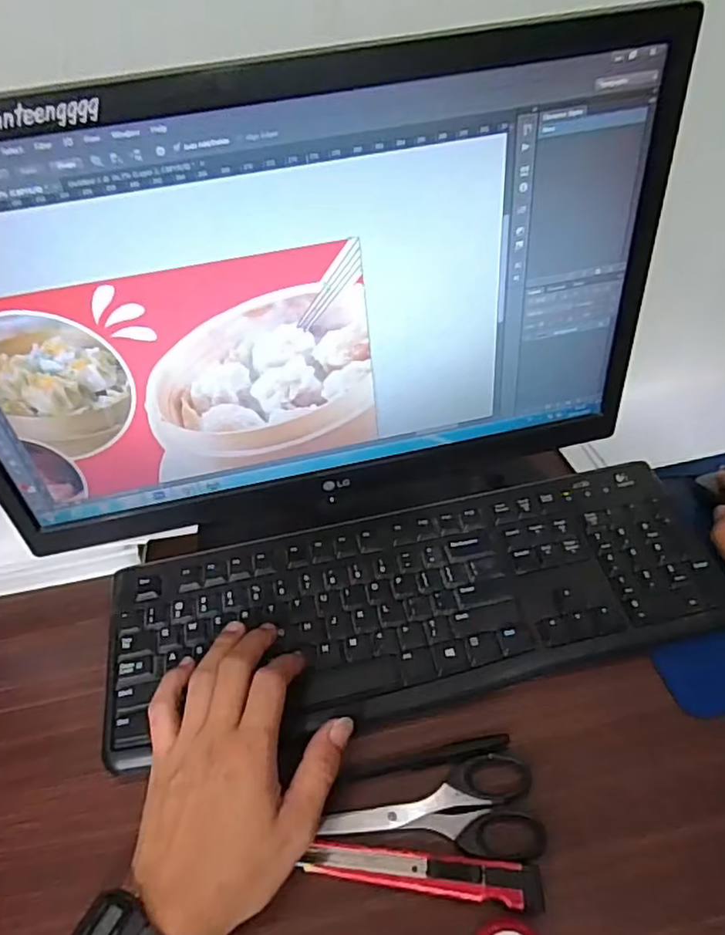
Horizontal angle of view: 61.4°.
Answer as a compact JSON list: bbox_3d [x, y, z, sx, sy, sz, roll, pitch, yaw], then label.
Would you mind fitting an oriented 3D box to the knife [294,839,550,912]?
[{"bbox_3d":[0.033,0.222,0.334,0.127,0.010,0.020,2,45,7],"label":"knife"}]

